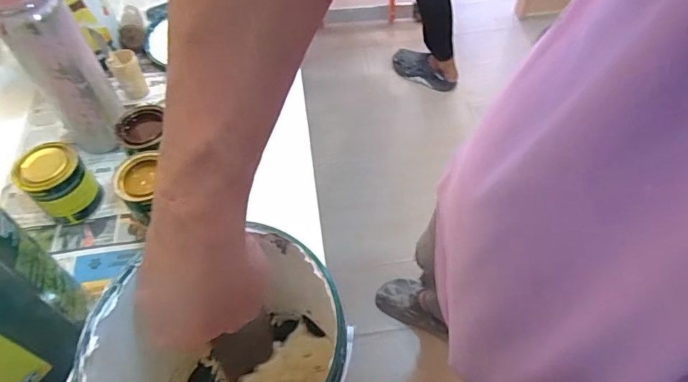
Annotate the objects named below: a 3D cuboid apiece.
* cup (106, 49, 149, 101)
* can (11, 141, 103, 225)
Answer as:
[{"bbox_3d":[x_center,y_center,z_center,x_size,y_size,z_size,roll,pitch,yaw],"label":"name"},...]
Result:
[{"bbox_3d":[-0.324,-0.174,0.732,0.042,0.067,0.040,-2,55,2],"label":"cup"},{"bbox_3d":[-0.352,-0.008,0.605,0.069,0.082,0.071,-2,55,2],"label":"can"}]

